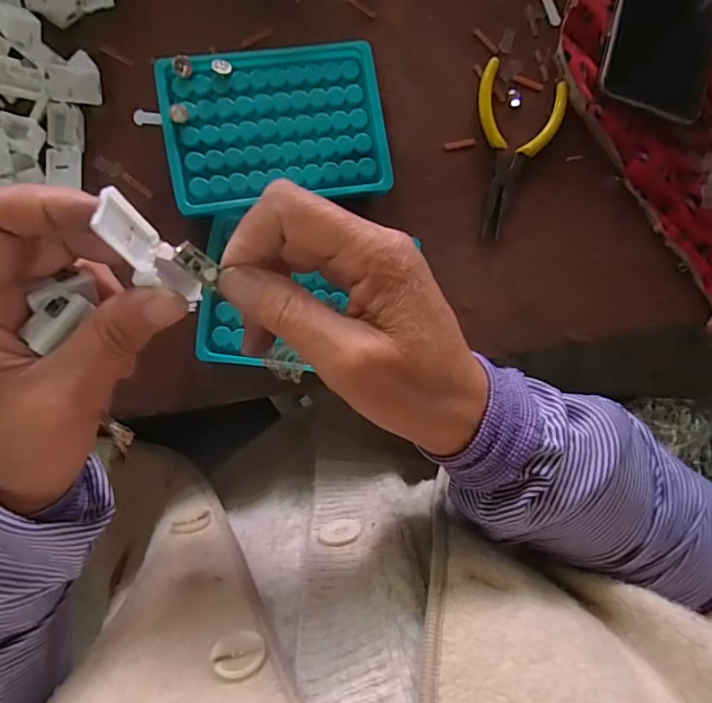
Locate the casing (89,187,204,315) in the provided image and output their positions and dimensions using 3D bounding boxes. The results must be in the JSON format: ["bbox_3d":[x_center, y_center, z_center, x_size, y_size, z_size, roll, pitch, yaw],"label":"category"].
[{"bbox_3d":[-0.081,-0.036,0.204,0.013,0.055,0.025,-20,62,7],"label":"casing"}]

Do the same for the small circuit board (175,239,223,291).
[{"bbox_3d":[-0.060,-0.033,0.205,0.009,0.005,0.020,-48,134,-7],"label":"small circuit board"}]

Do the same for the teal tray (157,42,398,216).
[{"bbox_3d":[-0.050,-0.139,0.335,0.133,0.026,0.094,-10,89,-9],"label":"teal tray"}]

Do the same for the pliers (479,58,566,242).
[{"bbox_3d":[0.103,-0.138,0.360,0.060,0.006,0.118,18,85,-7],"label":"pliers"}]

